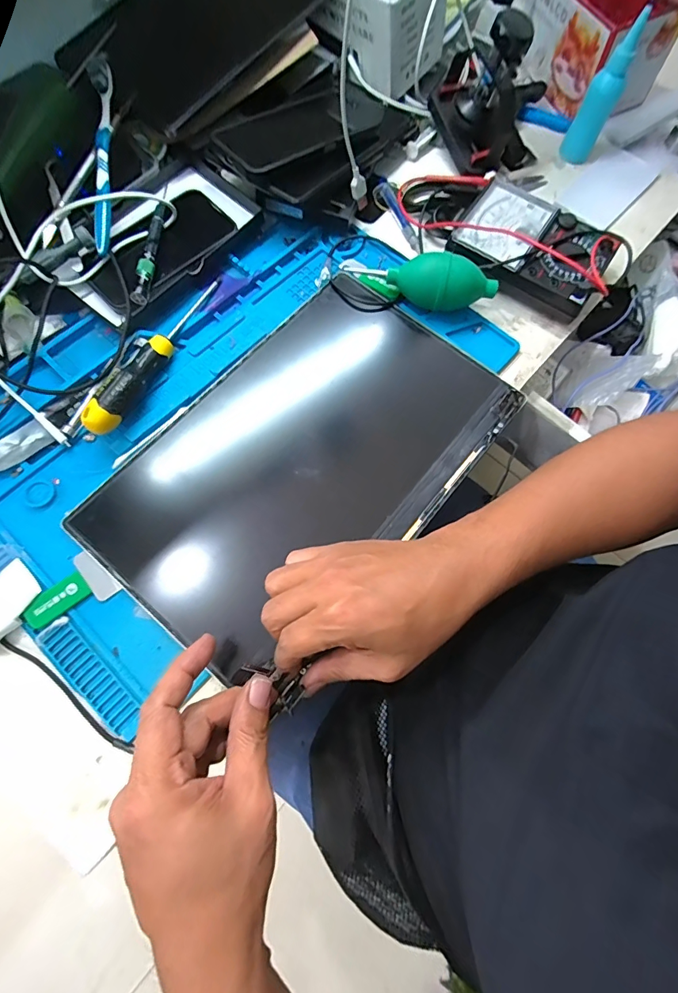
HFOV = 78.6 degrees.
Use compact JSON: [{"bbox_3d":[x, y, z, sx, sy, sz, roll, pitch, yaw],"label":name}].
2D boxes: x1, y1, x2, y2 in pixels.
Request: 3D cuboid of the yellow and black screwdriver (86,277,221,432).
[{"bbox_3d":[-0.163,-0.137,0.373,0.024,0.036,0.196,20,72,4],"label":"yellow and black screwdriver"}]

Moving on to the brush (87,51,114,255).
[{"bbox_3d":[-0.221,-0.320,0.386,0.019,0.012,0.188,-2,86,-3],"label":"brush"}]

